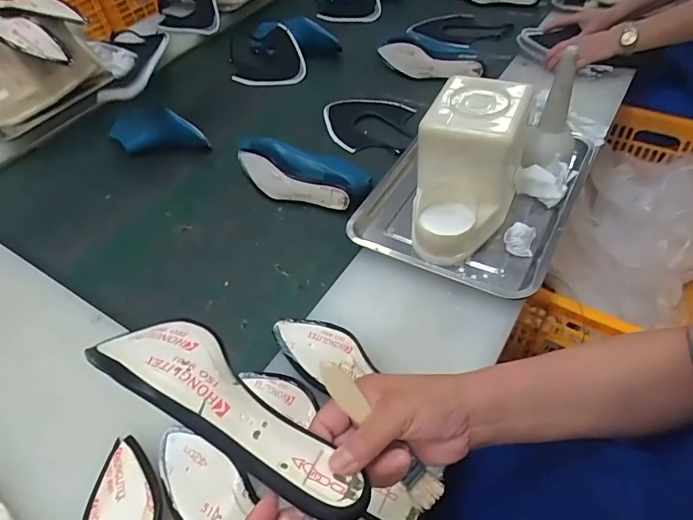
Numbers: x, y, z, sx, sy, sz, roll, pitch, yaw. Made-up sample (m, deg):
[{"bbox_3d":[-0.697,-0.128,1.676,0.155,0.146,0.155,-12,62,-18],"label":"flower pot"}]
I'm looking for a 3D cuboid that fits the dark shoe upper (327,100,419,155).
[{"bbox_3d":[0.042,-0.298,0.965,0.203,0.028,0.179,12,53,16],"label":"dark shoe upper"}]

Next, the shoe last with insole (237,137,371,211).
[{"bbox_3d":[-0.095,-0.164,0.832,0.281,0.080,0.097,17,55,19],"label":"shoe last with insole"}]

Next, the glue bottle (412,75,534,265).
[{"bbox_3d":[0.175,-0.129,0.643,0.137,0.176,0.230,13,54,16],"label":"glue bottle"}]

